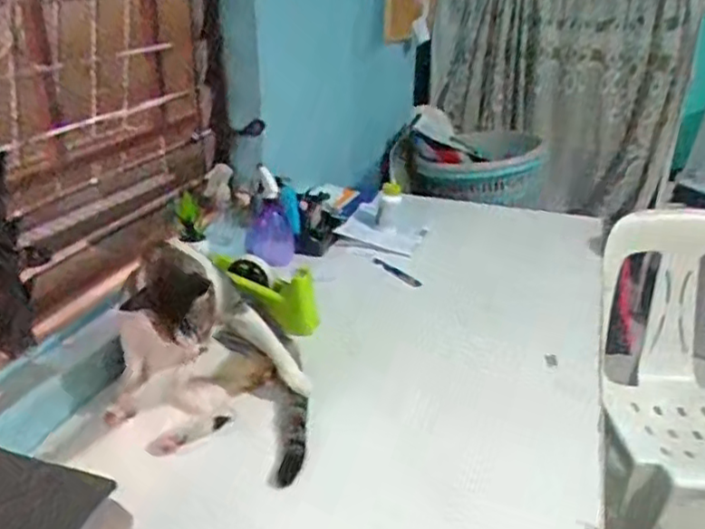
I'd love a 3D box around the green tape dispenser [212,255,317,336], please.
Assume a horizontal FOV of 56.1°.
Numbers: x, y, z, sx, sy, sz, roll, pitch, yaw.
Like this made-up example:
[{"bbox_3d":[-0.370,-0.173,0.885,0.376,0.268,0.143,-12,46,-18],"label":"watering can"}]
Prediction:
[{"bbox_3d":[-0.135,0.040,1.094,0.198,0.092,0.070,30,20,-15],"label":"green tape dispenser"}]

